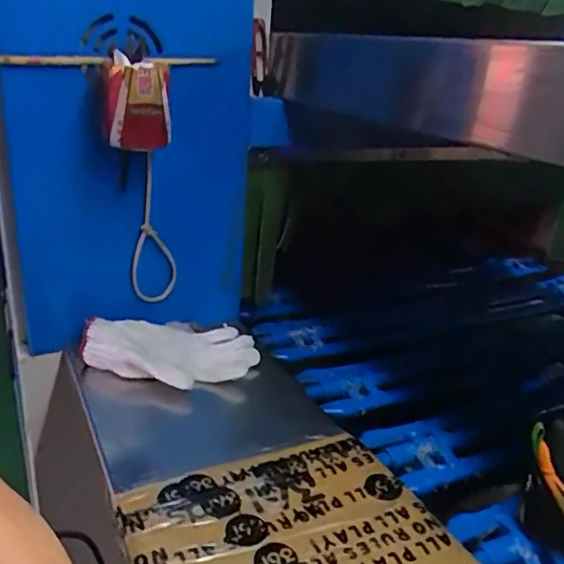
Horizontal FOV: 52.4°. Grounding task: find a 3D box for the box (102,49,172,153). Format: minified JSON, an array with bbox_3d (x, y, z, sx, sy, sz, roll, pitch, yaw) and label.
[{"bbox_3d":[-0.157,-0.191,0.615,0.069,0.085,0.069,-3,25,-17],"label":"box"}]

